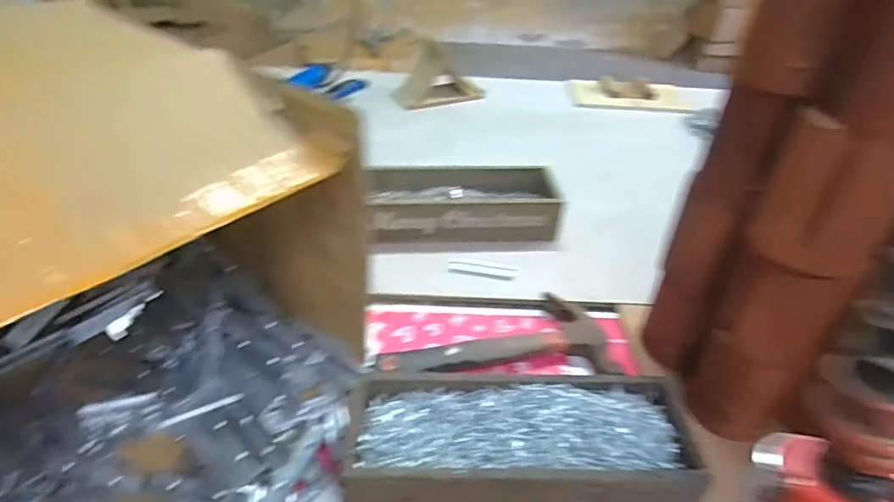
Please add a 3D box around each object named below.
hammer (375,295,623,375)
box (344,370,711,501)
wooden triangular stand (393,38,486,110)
[{"bbox_3d":[0.053,0.089,0.560,0.239,0.033,0.111,1,38,-4],"label":"hammer"},{"bbox_3d":[0.060,0.161,0.431,0.274,0.048,0.121,4,38,0],"label":"box"},{"bbox_3d":[-0.020,-0.369,1.087,0.183,0.118,0.108,-16,42,-24],"label":"wooden triangular stand"}]

